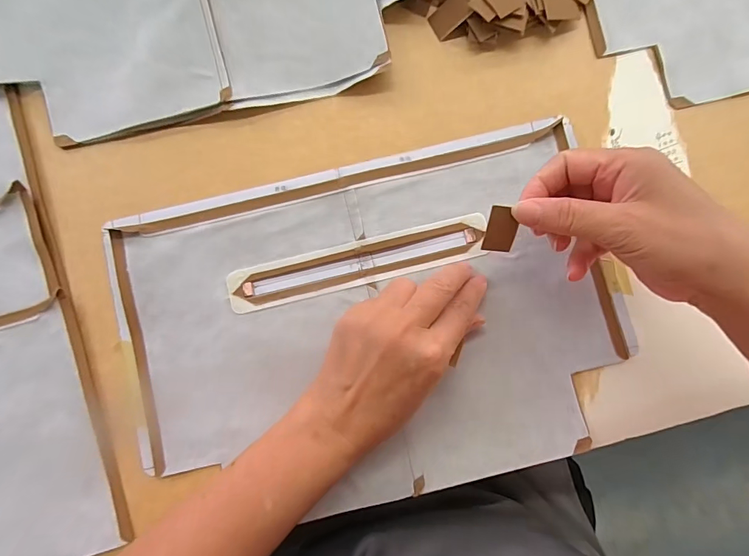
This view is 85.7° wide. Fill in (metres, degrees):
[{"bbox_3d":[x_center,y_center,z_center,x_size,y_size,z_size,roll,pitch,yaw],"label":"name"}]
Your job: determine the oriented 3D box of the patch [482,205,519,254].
[{"bbox_3d":[0.084,-0.032,0.267,0.020,0.004,0.031,6,120,-4],"label":"patch"}]

